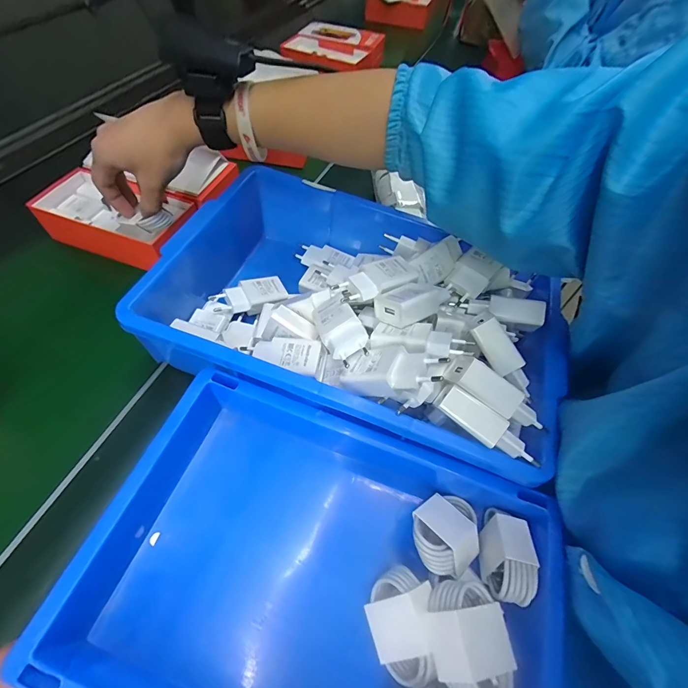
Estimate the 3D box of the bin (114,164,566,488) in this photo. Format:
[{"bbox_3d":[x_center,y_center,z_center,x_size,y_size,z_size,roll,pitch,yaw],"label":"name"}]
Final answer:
[{"bbox_3d":[0.012,-0.038,0.355,0.364,0.104,0.235,18,55,8],"label":"bin"}]

